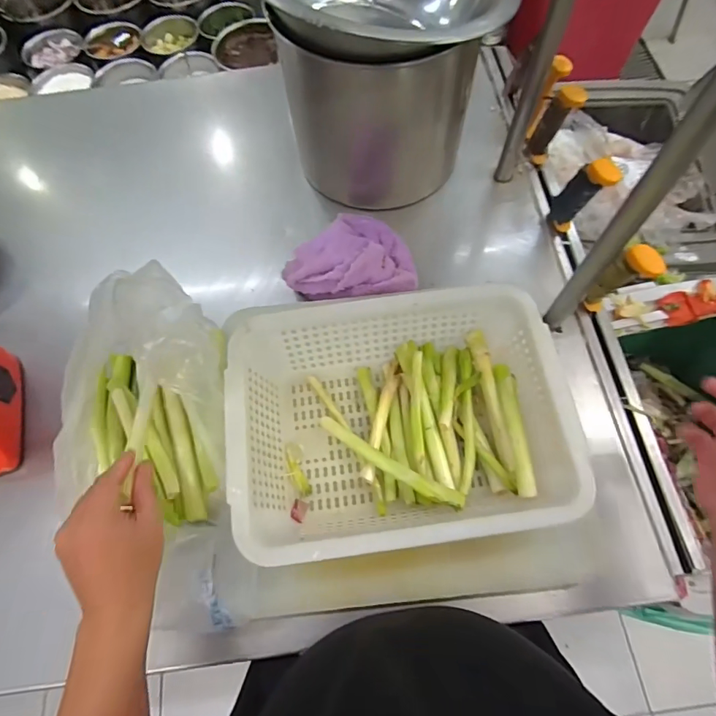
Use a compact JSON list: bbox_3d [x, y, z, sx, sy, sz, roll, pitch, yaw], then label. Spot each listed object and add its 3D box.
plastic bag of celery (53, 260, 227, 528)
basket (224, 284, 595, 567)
[{"bbox_3d":[-0.217,0.046,0.446,0.133,0.111,0.227,-10,66,-2],"label":"plastic bag of celery"},{"bbox_3d":[0.038,0.063,0.459,0.309,0.097,0.220,-10,66,-2],"label":"basket"}]

